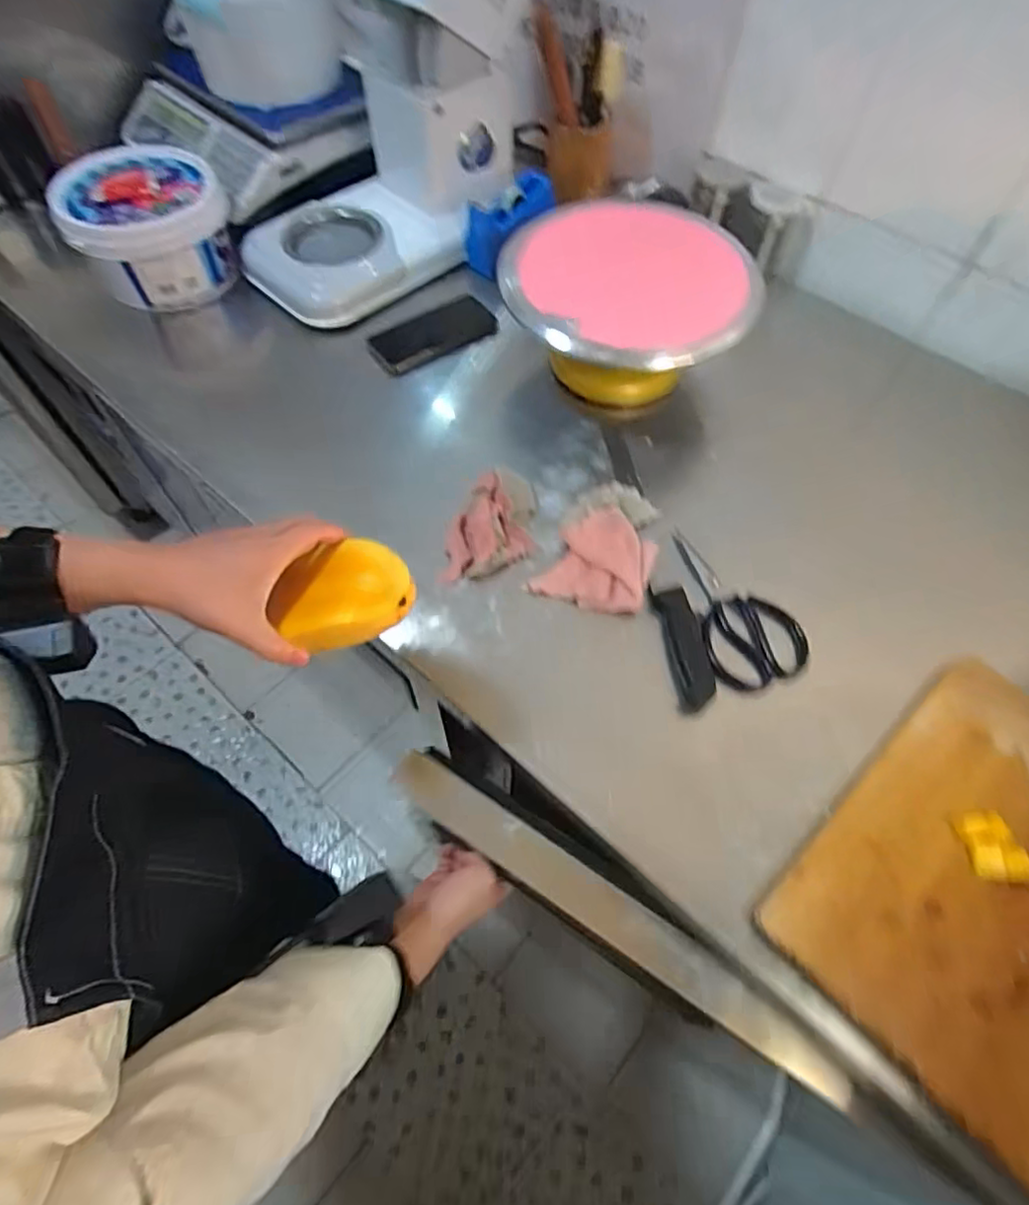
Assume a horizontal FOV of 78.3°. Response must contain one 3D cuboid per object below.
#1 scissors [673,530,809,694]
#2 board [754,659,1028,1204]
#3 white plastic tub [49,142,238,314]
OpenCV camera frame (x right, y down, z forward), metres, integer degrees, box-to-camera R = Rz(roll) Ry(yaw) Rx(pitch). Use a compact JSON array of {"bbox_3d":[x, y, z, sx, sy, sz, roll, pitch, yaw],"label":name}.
[{"bbox_3d":[0.231,-0.003,0.656,0.097,0.019,0.195,-8,60,-6],"label":"scissors"},{"bbox_3d":[0.425,0.256,0.490,0.342,0.038,0.348,-38,67,-21],"label":"board"},{"bbox_3d":[-0.486,-0.504,0.851,0.194,0.131,0.191,1,60,-1],"label":"white plastic tub"}]

